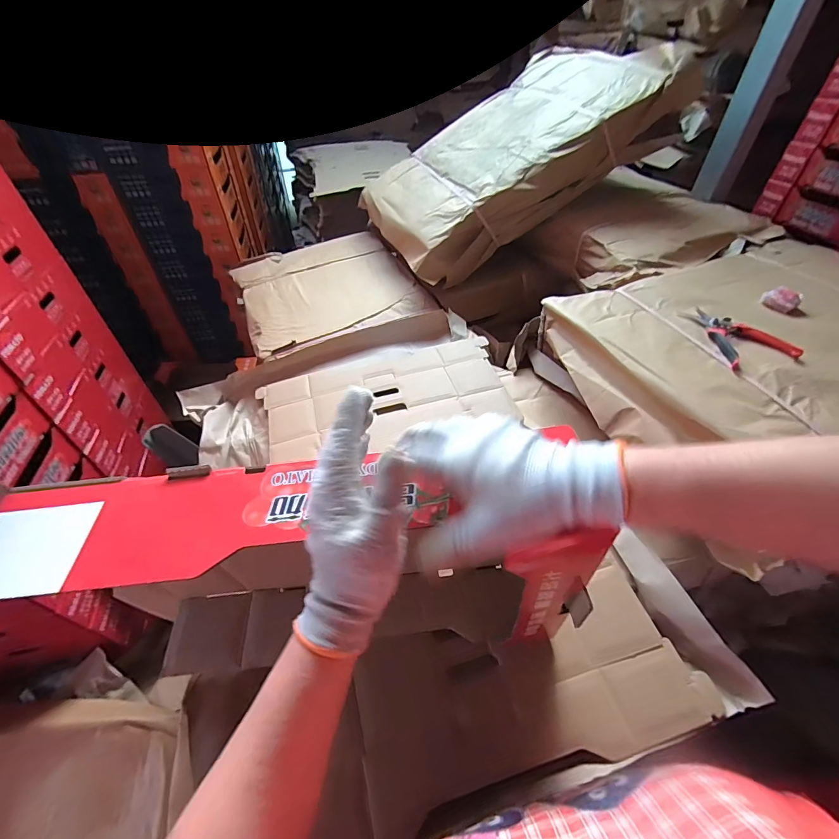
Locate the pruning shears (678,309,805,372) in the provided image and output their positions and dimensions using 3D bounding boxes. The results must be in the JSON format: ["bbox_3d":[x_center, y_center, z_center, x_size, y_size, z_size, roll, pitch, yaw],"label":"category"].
[{"bbox_3d":[0.552,-0.149,0.691,0.107,0.027,0.157,-5,46,-4],"label":"pruning shears"}]

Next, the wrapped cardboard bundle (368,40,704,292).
[{"bbox_3d":[0.241,-0.761,1.156,0.818,0.152,0.523,-36,57,3],"label":"wrapped cardboard bundle"}]

